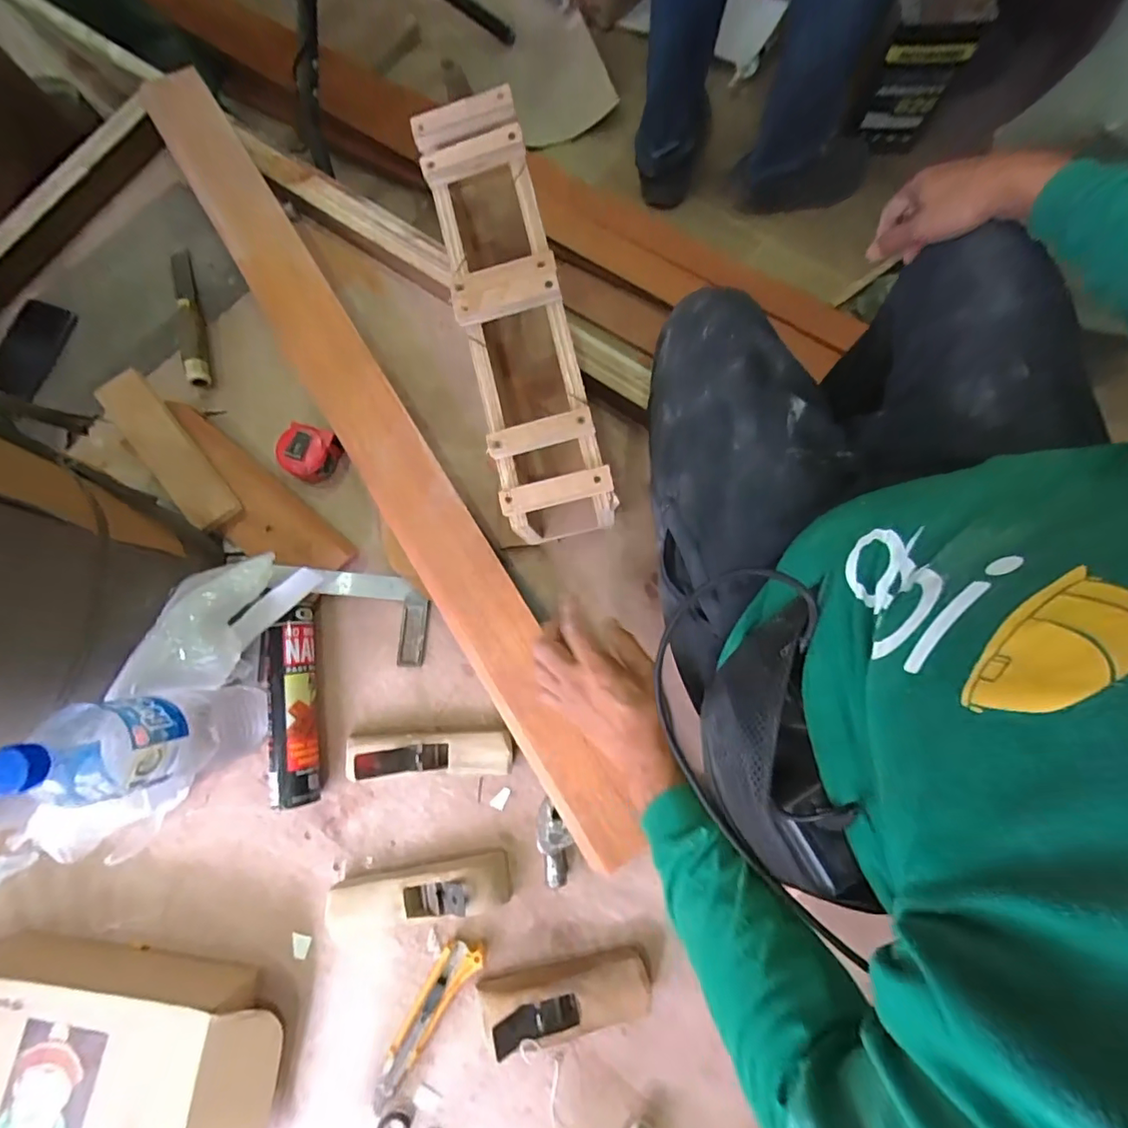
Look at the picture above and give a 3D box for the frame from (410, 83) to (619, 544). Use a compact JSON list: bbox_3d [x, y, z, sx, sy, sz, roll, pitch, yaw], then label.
[{"bbox_3d":[-0.046,-0.225,0.513,0.104,0.070,0.423,-14,92,-2],"label":"frame"}]

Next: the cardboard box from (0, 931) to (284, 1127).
[{"bbox_3d":[-0.433,0.494,0.487,0.312,0.081,0.209,8,79,3],"label":"cardboard box"}]

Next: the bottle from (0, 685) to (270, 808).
[{"bbox_3d":[-0.355,0.151,0.459,0.069,0.249,0.075,-8,78,-1],"label":"bottle"}]

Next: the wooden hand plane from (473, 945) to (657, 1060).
[{"bbox_3d":[0.005,0.436,0.526,0.164,0.048,0.062,-8,78,-1],"label":"wooden hand plane"}]

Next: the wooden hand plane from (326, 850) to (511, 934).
[{"bbox_3d":[-0.157,0.345,0.550,0.187,0.036,0.055,-12,78,-1],"label":"wooden hand plane"}]

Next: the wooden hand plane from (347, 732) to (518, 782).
[{"bbox_3d":[-0.145,0.205,0.562,0.175,0.058,0.048,-2,78,1],"label":"wooden hand plane"}]

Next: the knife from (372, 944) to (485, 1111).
[{"bbox_3d":[-0.142,0.464,0.535,0.036,0.018,0.174,31,81,7],"label":"knife"}]

